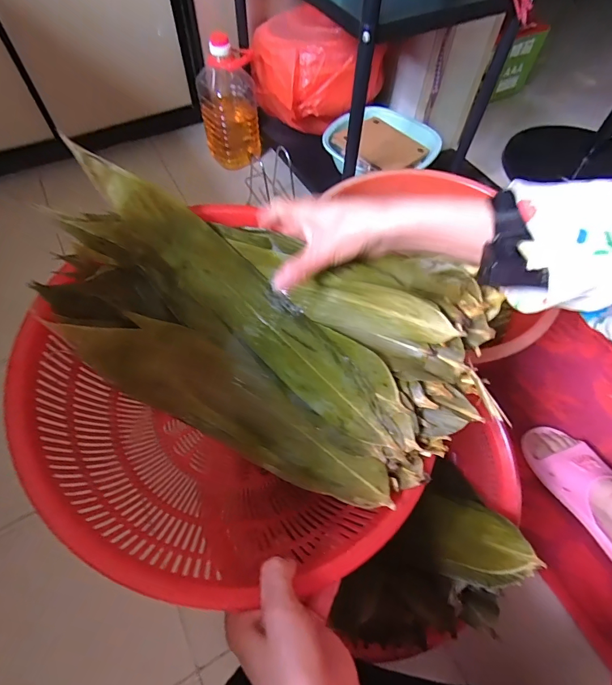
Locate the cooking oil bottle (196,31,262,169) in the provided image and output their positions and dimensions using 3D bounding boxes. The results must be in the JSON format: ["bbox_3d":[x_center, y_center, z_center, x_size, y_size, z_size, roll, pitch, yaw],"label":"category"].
[{"bbox_3d":[-0.188,-0.583,0.954,0.138,0.246,0.140,-5,61,-5],"label":"cooking oil bottle"}]

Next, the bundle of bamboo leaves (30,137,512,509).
[{"bbox_3d":[-0.029,-0.006,0.390,0.363,0.172,0.208,25,63,11],"label":"bundle of bamboo leaves"}]

